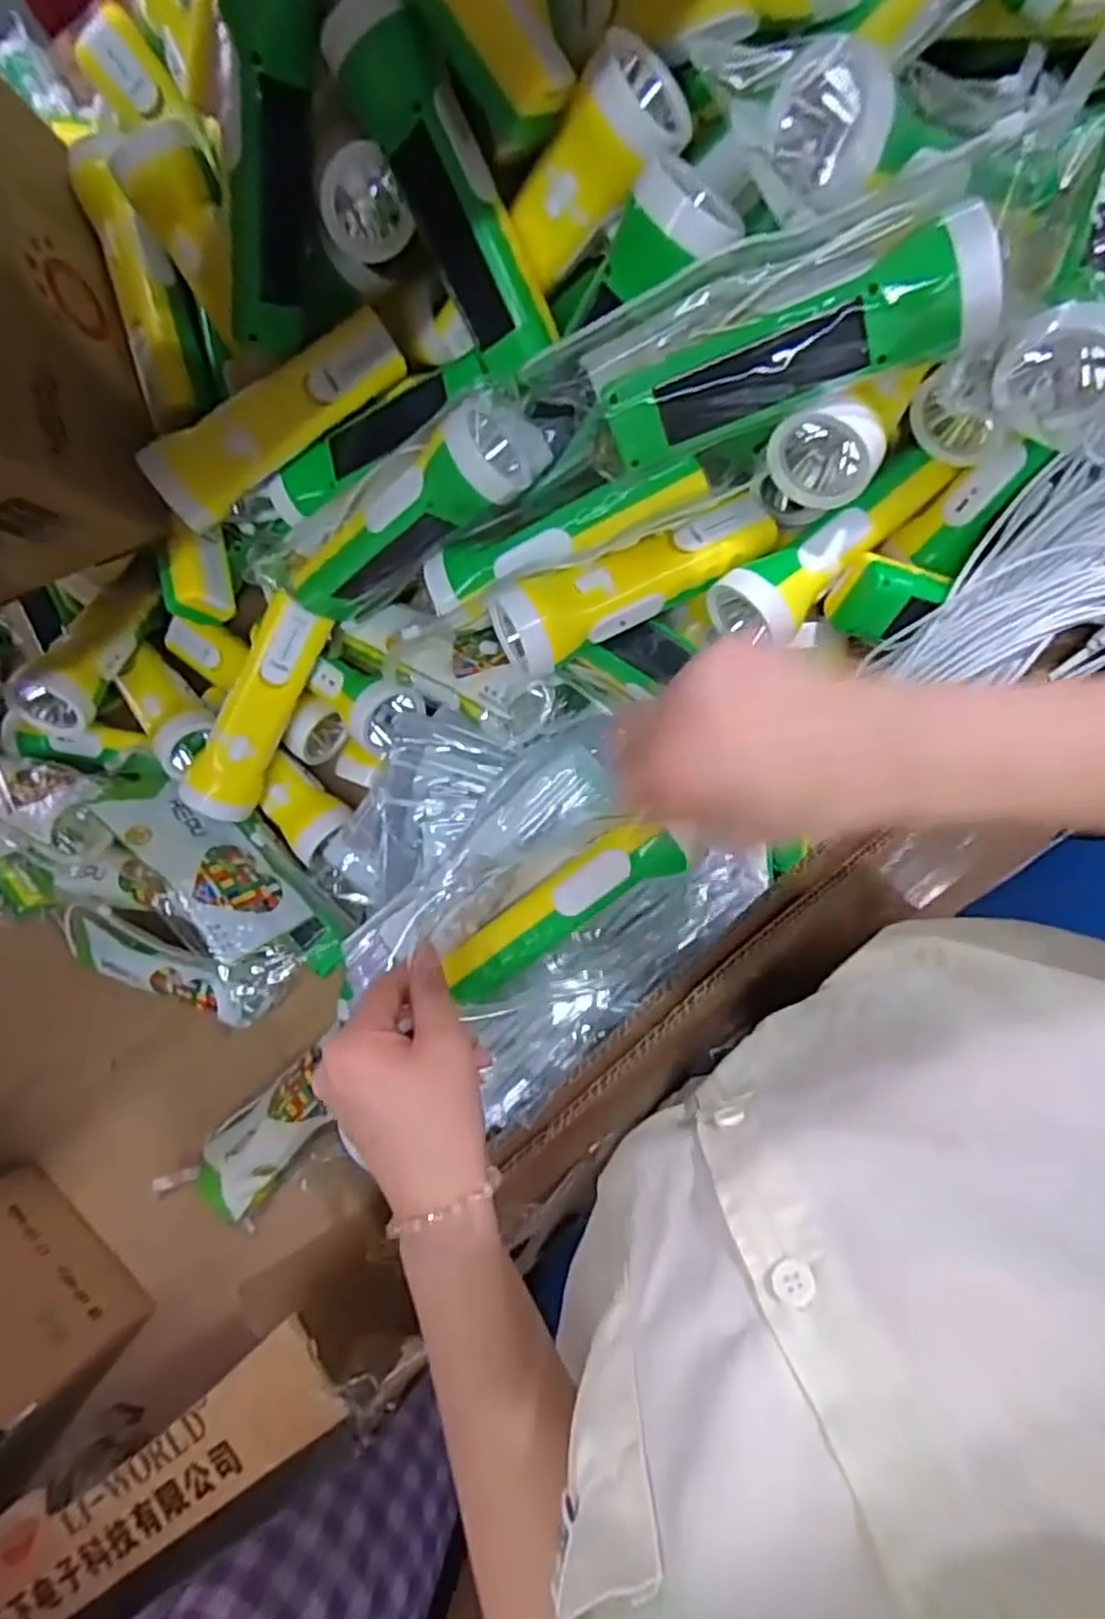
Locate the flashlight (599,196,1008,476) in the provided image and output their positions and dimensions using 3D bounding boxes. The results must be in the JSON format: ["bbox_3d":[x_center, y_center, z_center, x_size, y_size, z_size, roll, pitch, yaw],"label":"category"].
[{"bbox_3d":[0.109,-0.207,0.338,0.170,0.045,0.043,-13,87,22],"label":"flashlight"}]

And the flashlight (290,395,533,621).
[{"bbox_3d":[-0.090,-0.168,0.436,0.175,0.053,0.046,-25,85,33],"label":"flashlight"}]

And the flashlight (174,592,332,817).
[{"bbox_3d":[-0.209,-0.070,0.519,0.037,0.042,0.173,35,109,9],"label":"flashlight"}]

